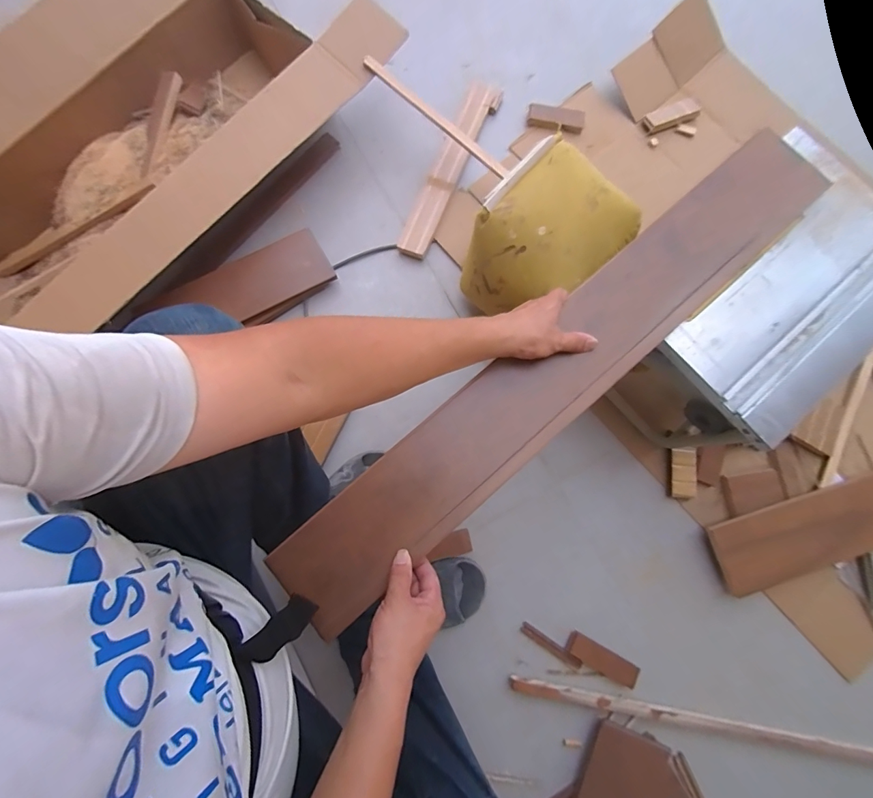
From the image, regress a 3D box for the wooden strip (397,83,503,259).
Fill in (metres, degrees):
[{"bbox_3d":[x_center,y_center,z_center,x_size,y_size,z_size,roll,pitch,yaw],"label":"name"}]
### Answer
[{"bbox_3d":[0.028,-0.519,0.911,0.074,0.034,0.460,24,80,4],"label":"wooden strip"}]

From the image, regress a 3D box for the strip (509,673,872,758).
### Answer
[{"bbox_3d":[0.565,0.585,0.707,0.865,0.014,0.024,11,80,2],"label":"strip"}]

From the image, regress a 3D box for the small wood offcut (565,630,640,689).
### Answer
[{"bbox_3d":[0.300,0.475,0.737,0.131,0.012,0.044,29,81,5],"label":"small wood offcut"}]

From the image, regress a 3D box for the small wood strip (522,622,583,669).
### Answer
[{"bbox_3d":[0.214,0.457,0.745,0.124,0.011,0.020,33,81,6],"label":"small wood strip"}]

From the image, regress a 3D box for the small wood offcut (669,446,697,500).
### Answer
[{"bbox_3d":[0.480,0.143,0.786,0.046,0.012,0.096,6,79,1],"label":"small wood offcut"}]

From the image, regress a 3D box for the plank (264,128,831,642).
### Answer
[{"bbox_3d":[0.180,-0.052,0.540,0.895,0.016,0.134,-40,82,-7],"label":"plank"}]

